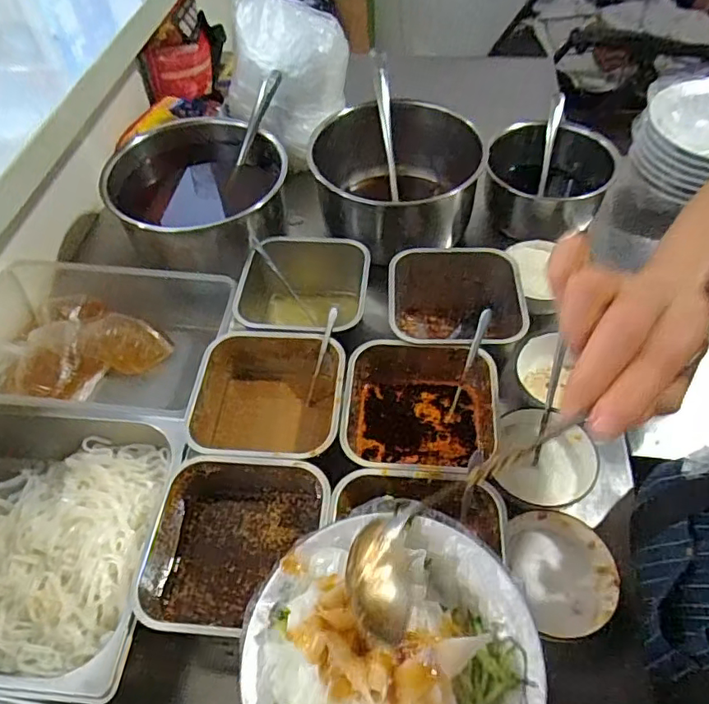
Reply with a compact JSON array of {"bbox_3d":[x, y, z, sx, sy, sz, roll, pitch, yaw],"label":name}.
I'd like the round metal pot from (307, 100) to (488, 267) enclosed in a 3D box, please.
[{"bbox_3d":[0.063,-0.253,0.861,0.245,0.149,0.247,-1,53,2],"label":"round metal pot"}]

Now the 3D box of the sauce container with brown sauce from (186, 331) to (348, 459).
[{"bbox_3d":[-0.090,0.060,0.622,0.158,0.077,0.158,3,53,5],"label":"sauce container with brown sauce"}]

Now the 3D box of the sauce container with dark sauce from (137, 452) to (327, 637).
[{"bbox_3d":[-0.108,0.181,0.518,0.151,0.072,0.155,4,53,6],"label":"sauce container with dark sauce"}]

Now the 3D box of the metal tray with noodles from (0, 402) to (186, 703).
[{"bbox_3d":[-0.342,0.190,0.563,0.319,0.105,0.256,3,53,5],"label":"metal tray with noodles"}]

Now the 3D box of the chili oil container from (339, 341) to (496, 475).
[{"bbox_3d":[0.068,0.070,0.603,0.155,0.069,0.156,6,53,7],"label":"chili oil container"}]

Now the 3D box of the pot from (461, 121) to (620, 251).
[{"bbox_3d":[0.297,-0.258,0.878,0.178,0.126,0.199,19,56,16],"label":"pot"}]

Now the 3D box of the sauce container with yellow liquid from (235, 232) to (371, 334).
[{"bbox_3d":[-0.072,-0.060,0.735,0.168,0.112,0.159,3,53,5],"label":"sauce container with yellow liquid"}]

